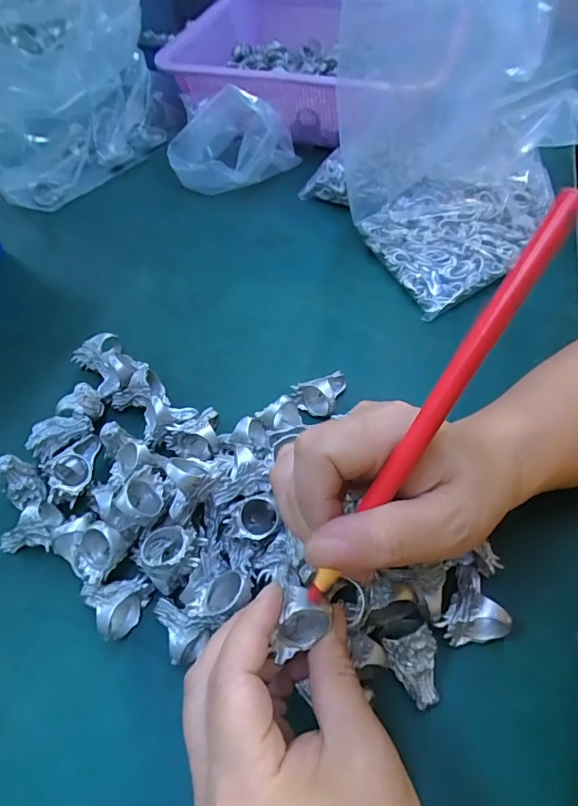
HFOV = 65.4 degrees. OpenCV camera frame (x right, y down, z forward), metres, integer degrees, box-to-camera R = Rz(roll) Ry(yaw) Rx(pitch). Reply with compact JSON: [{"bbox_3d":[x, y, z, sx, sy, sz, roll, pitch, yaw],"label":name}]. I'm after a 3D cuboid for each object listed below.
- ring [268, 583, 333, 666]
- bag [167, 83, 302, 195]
[{"bbox_3d":[0.006,0.093,0.189,0.020,0.022,0.026,8,57,9],"label":"ring"},{"bbox_3d":[-0.059,-0.273,0.464,0.124,0.083,0.089,16,59,13],"label":"bag"}]

